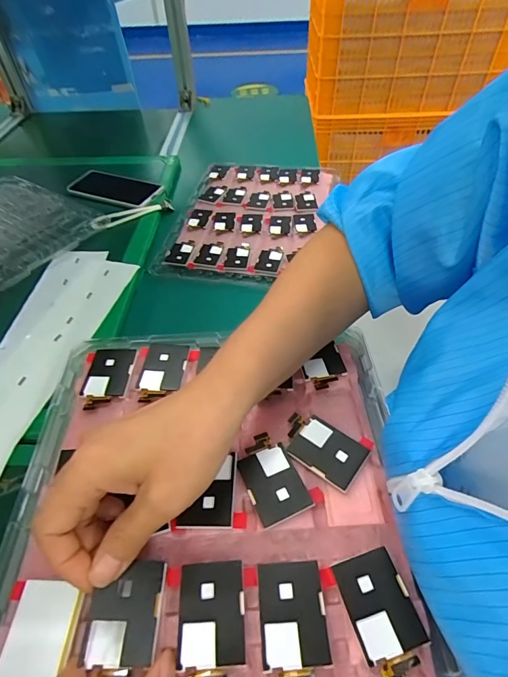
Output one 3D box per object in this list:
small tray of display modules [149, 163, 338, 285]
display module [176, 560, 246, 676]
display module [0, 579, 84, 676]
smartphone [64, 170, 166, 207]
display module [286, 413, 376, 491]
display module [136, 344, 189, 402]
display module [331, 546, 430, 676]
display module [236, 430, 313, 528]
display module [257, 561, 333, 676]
[{"bbox_3d":[-0.005,-0.206,0.637,0.239,0.018,0.318,6,49,8],"label":"small tray of display modules"},{"bbox_3d":[-0.022,0.151,0.205,0.034,0.006,0.057,-4,48,-1],"label":"display module"},{"bbox_3d":[-0.113,0.158,0.203,0.035,0.006,0.054,-2,48,0],"label":"display module"},{"bbox_3d":[-0.242,-0.269,0.682,0.151,0.008,0.079,15,51,16],"label":"smartphone"},{"bbox_3d":[0.049,0.073,0.270,0.056,0.007,0.041,29,56,25],"label":"display module"},{"bbox_3d":[-0.074,0.027,0.315,0.035,0.006,0.055,1,48,4],"label":"display module"},{"bbox_3d":[0.068,0.146,0.206,0.034,0.004,0.057,-16,53,-8],"label":"display module"},{"bbox_3d":[0.011,0.089,0.255,0.034,0.006,0.057,-20,50,-14],"label":"display module"},{"bbox_3d":[0.021,0.151,0.204,0.034,0.008,0.057,-4,48,-1],"label":"display module"}]

